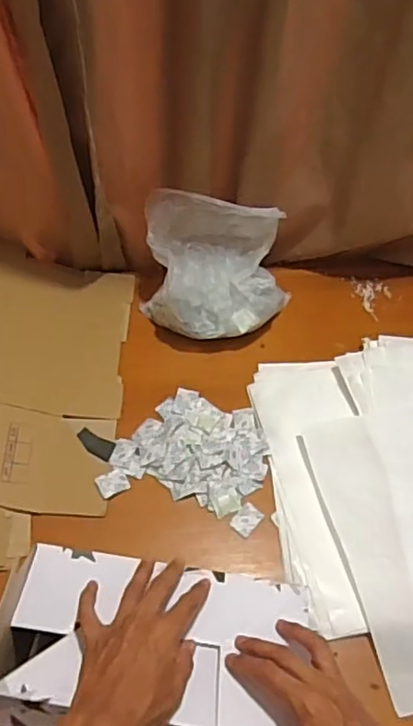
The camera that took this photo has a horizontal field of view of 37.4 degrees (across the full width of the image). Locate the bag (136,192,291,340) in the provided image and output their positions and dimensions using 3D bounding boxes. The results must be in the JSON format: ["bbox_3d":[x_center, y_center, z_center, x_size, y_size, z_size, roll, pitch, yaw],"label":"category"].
[{"bbox_3d":[0.015,-0.134,0.874,0.214,0.152,0.153,5,55,0],"label":"bag"}]

